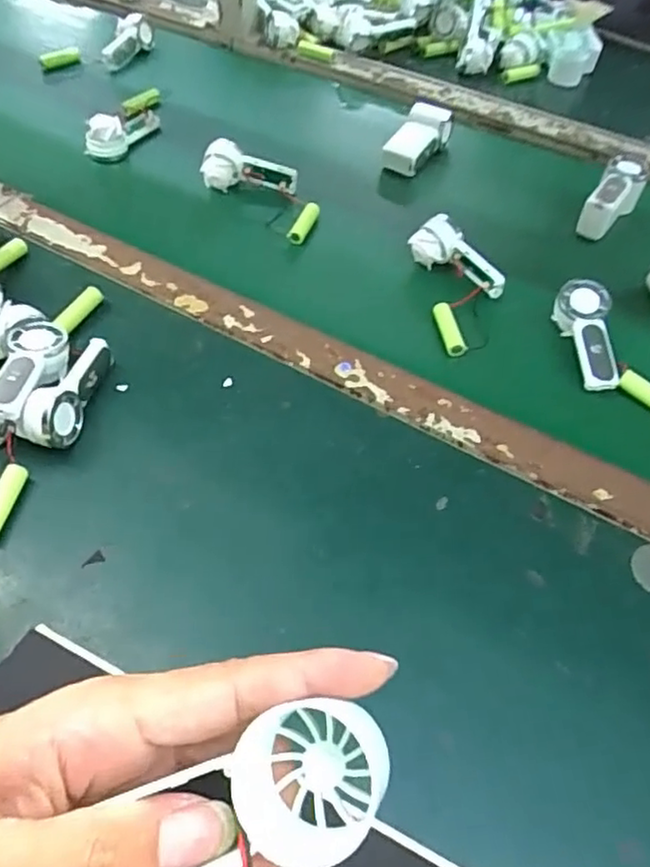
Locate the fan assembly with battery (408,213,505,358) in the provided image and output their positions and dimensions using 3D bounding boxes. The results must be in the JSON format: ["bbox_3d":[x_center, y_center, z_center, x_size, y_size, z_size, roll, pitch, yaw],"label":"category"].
[{"bbox_3d":[0.116,-0.123,0.553,0.064,0.030,0.134,-5,67,-7],"label":"fan assembly with battery"}]

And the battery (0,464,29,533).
[{"bbox_3d":[-0.207,0.043,0.418,0.013,0.012,0.051,10,53,5],"label":"battery"}]

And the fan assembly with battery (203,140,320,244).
[{"bbox_3d":[-0.060,-0.241,0.633,0.138,0.040,0.064,32,58,19],"label":"fan assembly with battery"}]

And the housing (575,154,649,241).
[{"bbox_3d":[0.266,-0.222,0.609,0.039,0.037,0.086,34,75,21],"label":"housing"}]

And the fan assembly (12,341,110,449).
[{"bbox_3d":[-0.185,-0.032,0.468,0.033,0.034,0.091,9,53,4],"label":"fan assembly"}]

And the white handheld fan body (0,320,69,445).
[{"bbox_3d":[-0.217,-0.036,0.462,0.052,0.045,0.104,11,53,5],"label":"white handheld fan body"}]

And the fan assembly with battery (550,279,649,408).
[{"bbox_3d":[0.215,-0.058,0.506,0.044,0.034,0.127,-21,69,-17],"label":"fan assembly with battery"}]

